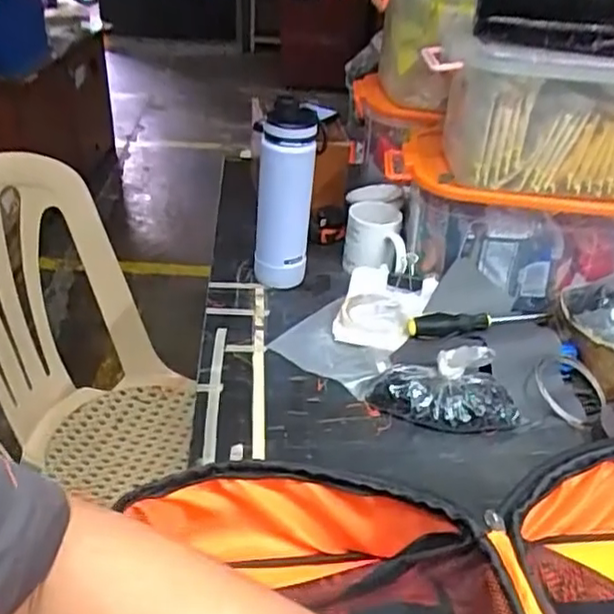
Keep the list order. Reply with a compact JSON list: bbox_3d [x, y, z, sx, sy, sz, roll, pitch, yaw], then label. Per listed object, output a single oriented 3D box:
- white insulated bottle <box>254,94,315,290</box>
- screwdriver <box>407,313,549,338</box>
[{"bbox_3d":[-0.033,-0.148,0.899,0.078,0.266,0.086,1,33,-3],"label":"white insulated bottle"},{"bbox_3d":[0.235,0.020,0.854,0.201,0.022,0.037,-3,34,-9],"label":"screwdriver"}]

